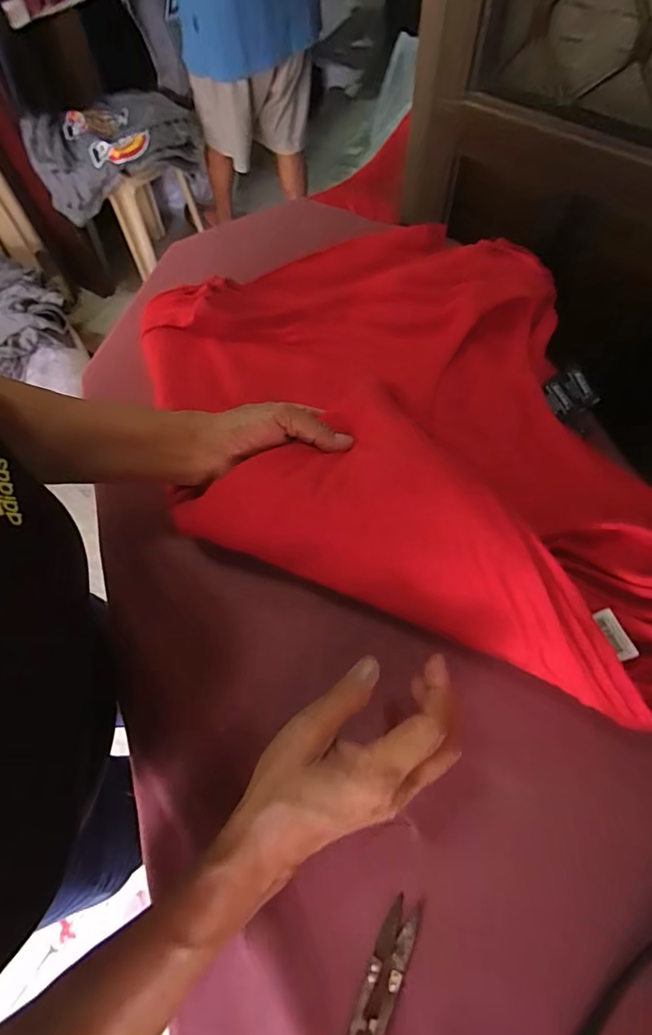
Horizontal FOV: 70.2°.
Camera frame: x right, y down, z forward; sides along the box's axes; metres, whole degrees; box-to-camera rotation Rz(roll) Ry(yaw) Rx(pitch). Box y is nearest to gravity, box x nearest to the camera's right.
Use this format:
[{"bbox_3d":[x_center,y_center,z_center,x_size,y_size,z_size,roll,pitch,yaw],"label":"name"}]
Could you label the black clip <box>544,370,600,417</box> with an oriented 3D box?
[{"bbox_3d":[0.194,-0.099,0.372,0.032,0.011,0.033,-16,65,-6],"label":"black clip"}]

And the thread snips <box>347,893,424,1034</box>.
[{"bbox_3d":[0.030,0.282,0.271,0.020,0.009,0.102,23,67,12],"label":"thread snips"}]

